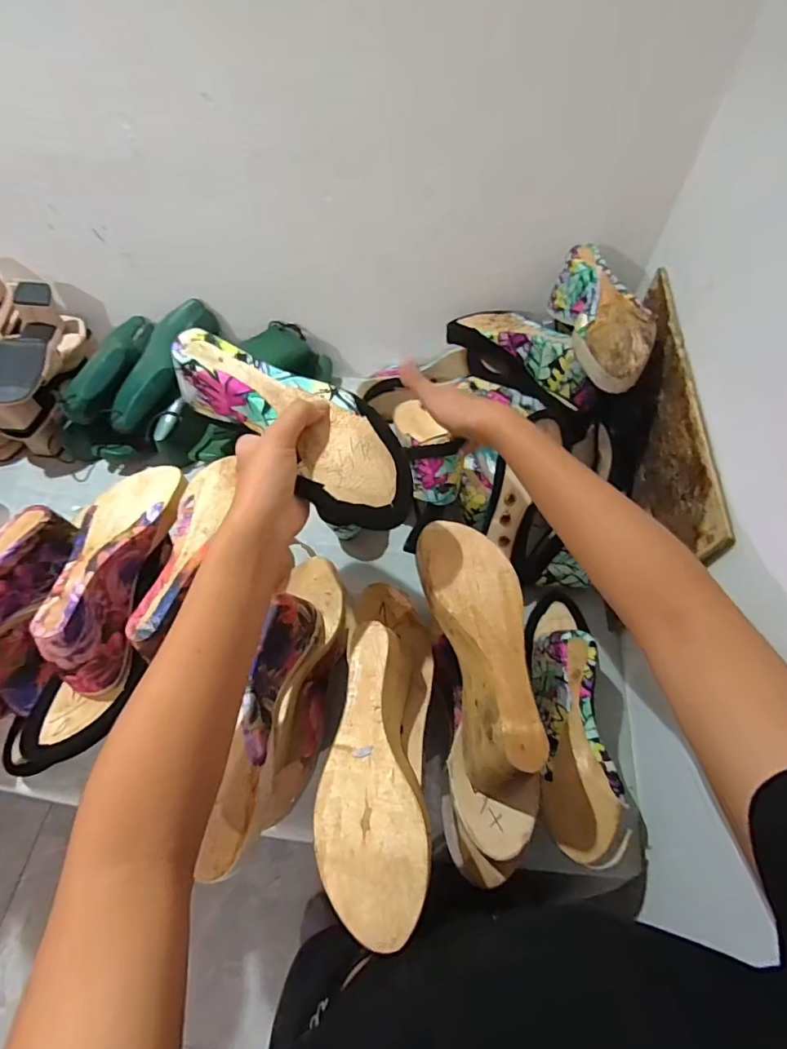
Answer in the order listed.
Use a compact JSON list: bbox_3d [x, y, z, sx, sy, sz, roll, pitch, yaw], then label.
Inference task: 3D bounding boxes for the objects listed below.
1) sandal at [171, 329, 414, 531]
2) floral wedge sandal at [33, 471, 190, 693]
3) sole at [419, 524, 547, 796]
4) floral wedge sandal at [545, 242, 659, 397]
[{"bbox_3d":[-0.078,-0.073,0.384,0.214,0.063,0.085,36,66,4],"label":"sandal"},{"bbox_3d":[-0.270,0.043,0.477,0.083,0.070,0.223,10,61,7],"label":"floral wedge sandal"},{"bbox_3d":[0.077,0.103,0.426,0.075,0.067,0.216,-12,61,-6],"label":"sole"},{"bbox_3d":[0.240,-0.233,0.569,0.075,0.086,0.215,2,60,2],"label":"floral wedge sandal"}]

